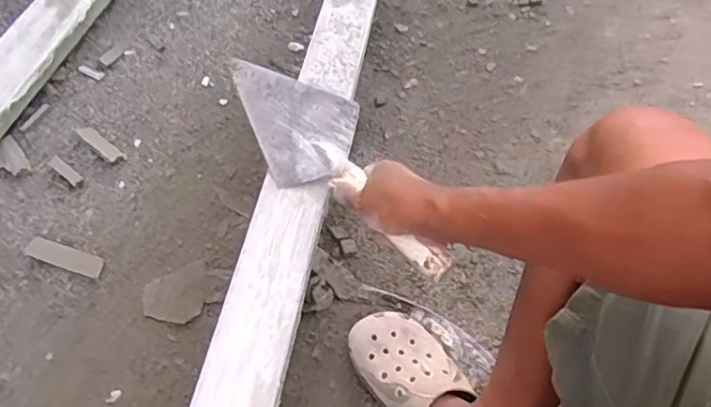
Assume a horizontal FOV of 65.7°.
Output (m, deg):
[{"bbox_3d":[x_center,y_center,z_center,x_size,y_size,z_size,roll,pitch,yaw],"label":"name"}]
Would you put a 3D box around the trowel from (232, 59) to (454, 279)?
[{"bbox_3d":[-0.022,-0.049,0.618,0.116,0.068,0.362,-34,59,-17],"label":"trowel"}]

